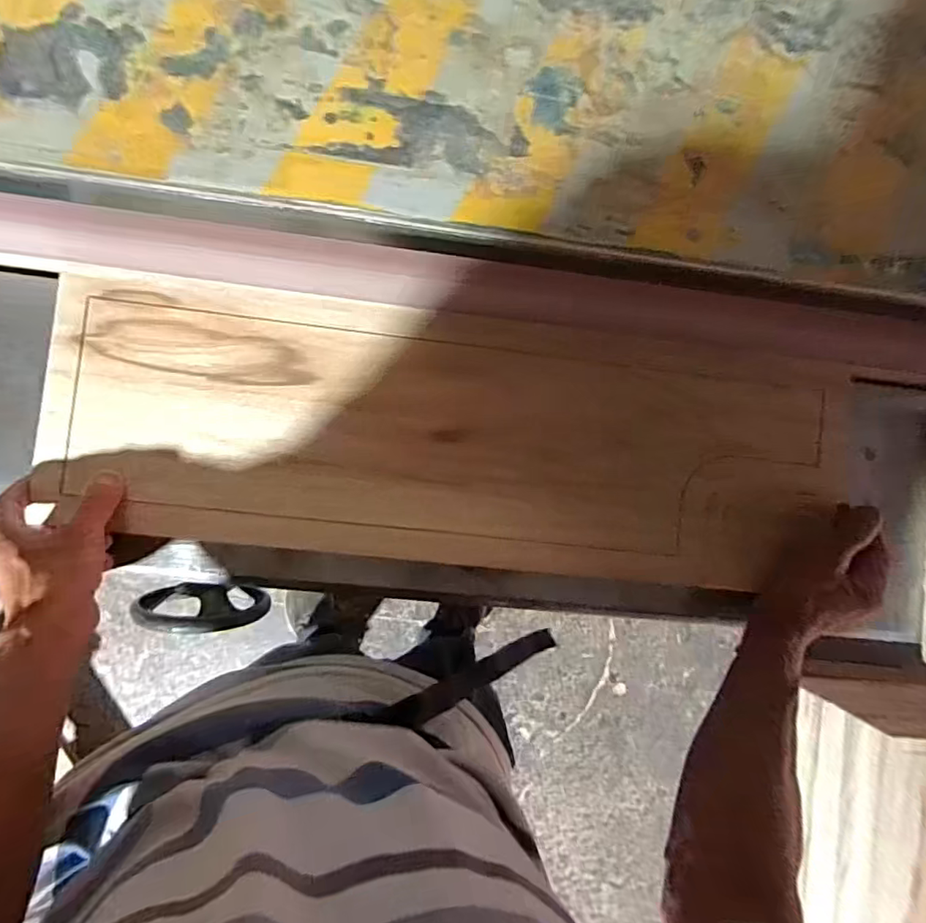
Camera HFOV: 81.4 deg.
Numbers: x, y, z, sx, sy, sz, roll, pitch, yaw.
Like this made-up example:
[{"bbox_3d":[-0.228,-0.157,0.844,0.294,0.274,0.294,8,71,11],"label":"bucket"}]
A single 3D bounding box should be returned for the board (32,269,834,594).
[{"bbox_3d":[0.006,-0.021,0.463,0.685,0.032,0.228,6,91,-4],"label":"board"}]

